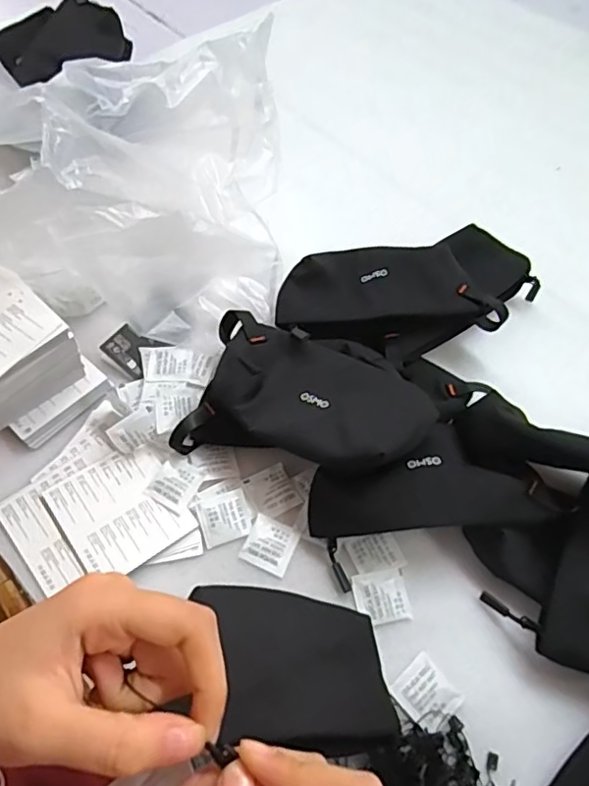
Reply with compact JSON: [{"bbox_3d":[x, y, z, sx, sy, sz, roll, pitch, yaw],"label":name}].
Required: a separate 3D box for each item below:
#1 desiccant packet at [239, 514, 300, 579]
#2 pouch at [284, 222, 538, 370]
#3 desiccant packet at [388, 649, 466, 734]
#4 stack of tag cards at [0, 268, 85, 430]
[{"bbox_3d":[-0.020,0.125,0.467,0.039,0.004,0.039,22,58,10],"label":"desiccant packet"},{"bbox_3d":[0.121,-0.096,0.580,0.277,0.075,0.130,-10,58,-11],"label":"pouch"},{"bbox_3d":[0.097,0.220,0.416,0.039,0.004,0.042,-35,65,-23],"label":"desiccant packet"},{"bbox_3d":[-0.257,-0.032,0.496,0.103,0.095,0.102,36,61,18],"label":"stack of tag cards"}]

